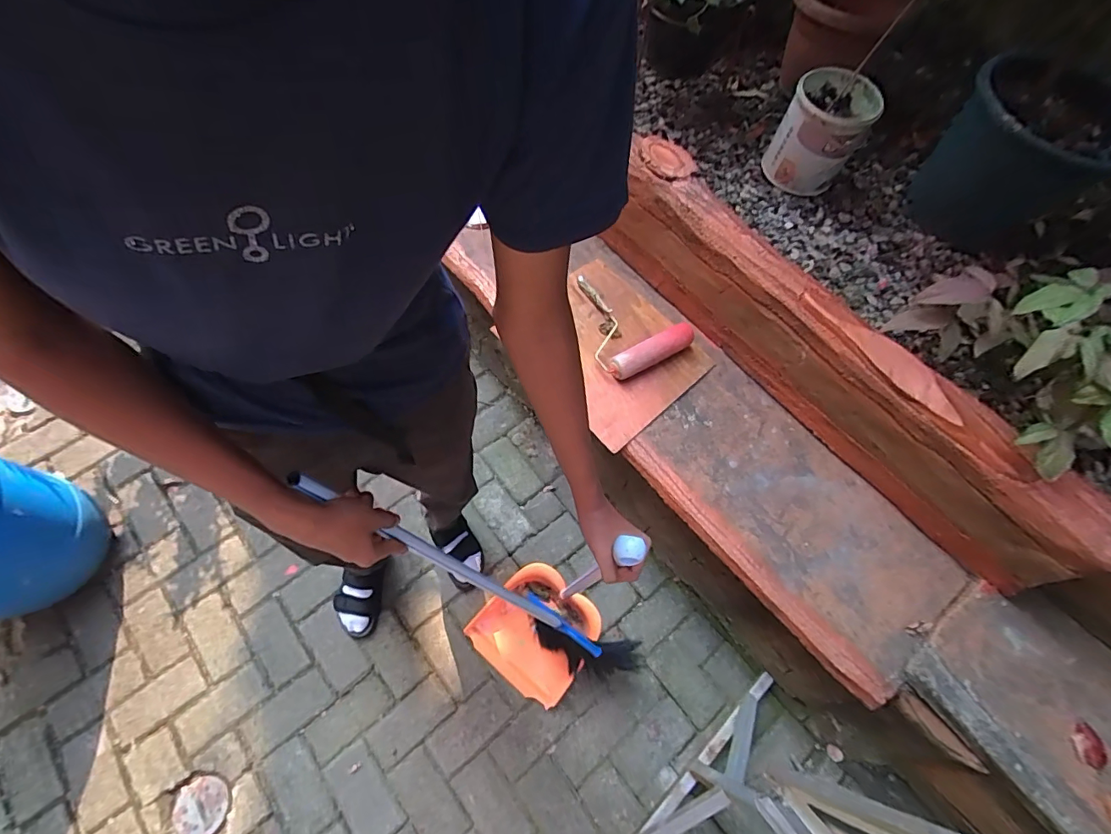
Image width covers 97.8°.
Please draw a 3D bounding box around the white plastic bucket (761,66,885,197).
[{"bbox_3d":[0.602,-0.646,1.108,0.174,0.189,0.193,31,64,10],"label":"white plastic bucket"}]

